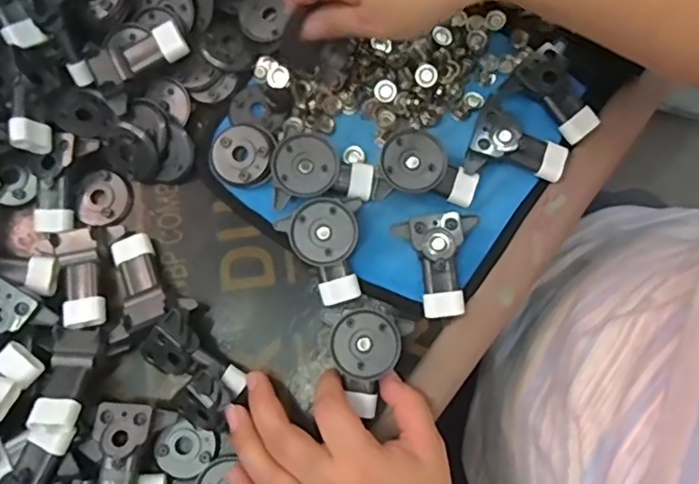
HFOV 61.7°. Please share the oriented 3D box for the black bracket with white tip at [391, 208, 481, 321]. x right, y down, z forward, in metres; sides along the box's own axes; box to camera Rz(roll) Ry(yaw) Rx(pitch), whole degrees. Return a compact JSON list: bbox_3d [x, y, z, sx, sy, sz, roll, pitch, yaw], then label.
[{"bbox_3d":[0.058,0.016,0.378,0.051,0.022,0.064,-5,79,-2],"label":"black bracket with white tip"}]

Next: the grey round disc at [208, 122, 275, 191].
[{"bbox_3d":[-0.071,-0.058,0.396,0.045,0.015,0.041,0,79,-1],"label":"grey round disc"}]

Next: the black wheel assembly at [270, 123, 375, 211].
[{"bbox_3d":[-0.017,-0.047,0.388,0.065,0.021,0.058,13,79,2],"label":"black wheel assembly"}]

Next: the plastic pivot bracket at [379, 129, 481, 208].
[{"bbox_3d":[0.052,-0.044,0.386,0.065,0.023,0.039,31,80,5],"label":"plastic pivot bracket"}]

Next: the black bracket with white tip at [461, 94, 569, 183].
[{"bbox_3d":[0.113,-0.063,0.391,0.064,0.020,0.051,23,80,3],"label":"black bracket with white tip"}]

